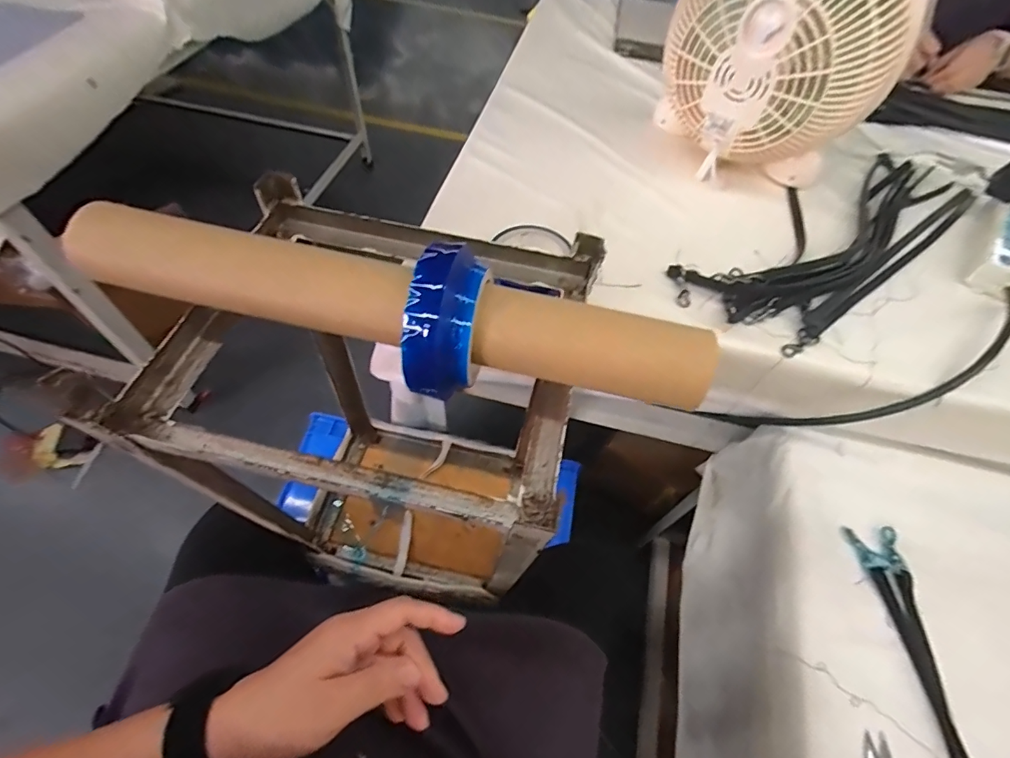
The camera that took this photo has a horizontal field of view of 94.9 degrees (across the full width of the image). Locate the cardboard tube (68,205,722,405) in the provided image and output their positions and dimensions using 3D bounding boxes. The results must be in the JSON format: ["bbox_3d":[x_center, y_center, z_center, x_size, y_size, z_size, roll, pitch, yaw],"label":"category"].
[{"bbox_3d":[-0.089,-0.056,0.354,0.501,0.066,0.065,12,56,3],"label":"cardboard tube"}]

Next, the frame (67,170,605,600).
[{"bbox_3d":[-0.117,0.086,0.571,0.324,0.496,0.279,13,56,4],"label":"frame"}]

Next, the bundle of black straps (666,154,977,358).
[{"bbox_3d":[0.448,-0.191,0.596,0.513,0.030,0.150,-30,63,-22],"label":"bundle of black straps"}]

